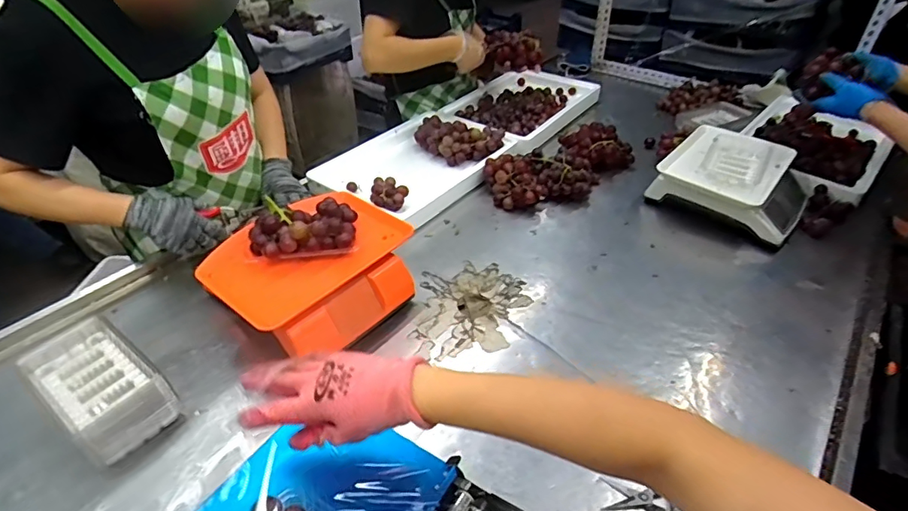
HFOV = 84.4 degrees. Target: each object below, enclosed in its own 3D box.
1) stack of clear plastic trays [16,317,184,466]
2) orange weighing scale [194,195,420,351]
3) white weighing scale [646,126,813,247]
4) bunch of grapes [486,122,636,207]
[{"bbox_3d":[-0.479,0.181,0.683,0.195,0.087,0.113,26,47,29],"label":"stack of clear plastic trays"},{"bbox_3d":[-0.210,0.026,0.810,0.199,0.114,0.306,30,48,32],"label":"orange weighing scale"},{"bbox_3d":[0.612,-0.161,1.087,0.289,0.106,0.259,27,47,29],"label":"white weighing scale"},{"bbox_3d":[0.260,-0.222,1.210,0.205,0.075,0.412,30,49,32],"label":"bunch of grapes"}]

